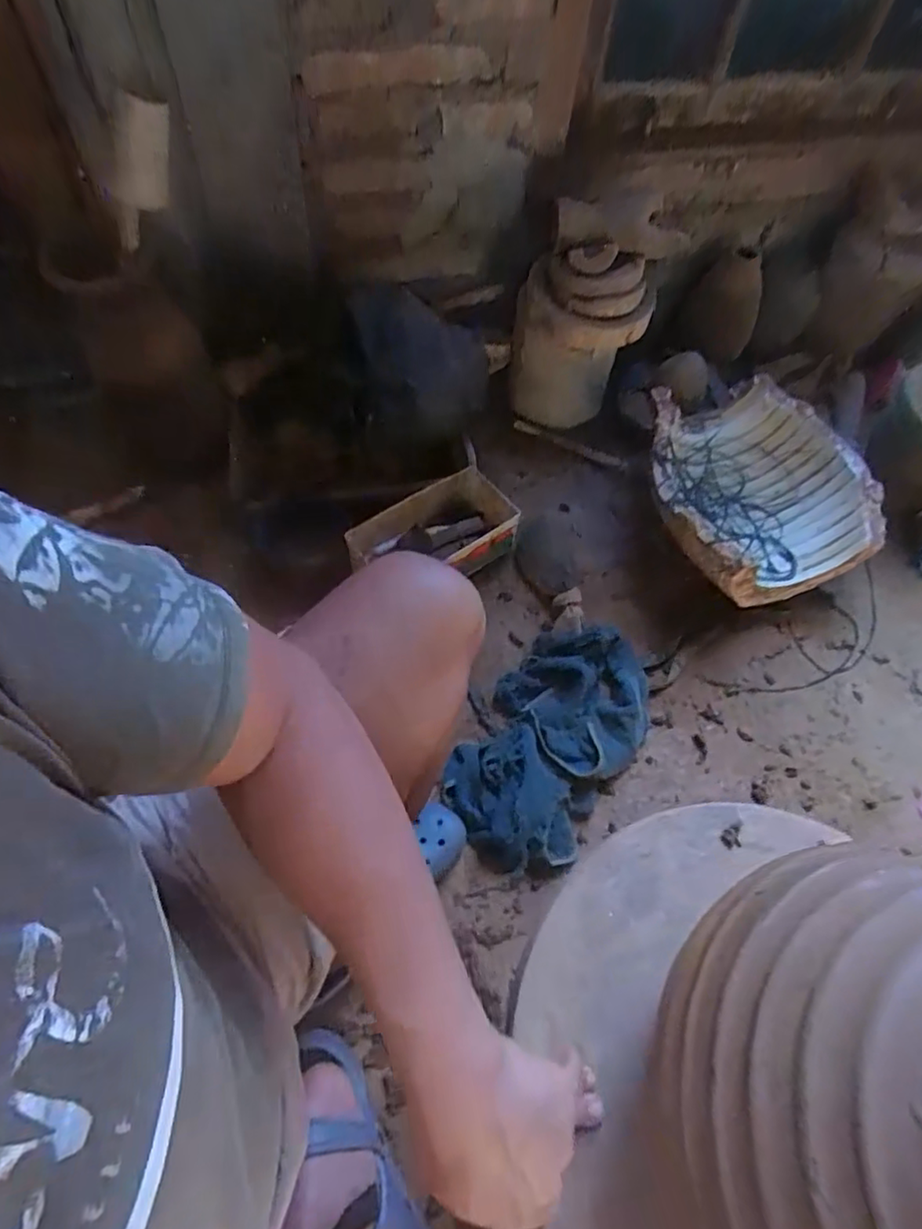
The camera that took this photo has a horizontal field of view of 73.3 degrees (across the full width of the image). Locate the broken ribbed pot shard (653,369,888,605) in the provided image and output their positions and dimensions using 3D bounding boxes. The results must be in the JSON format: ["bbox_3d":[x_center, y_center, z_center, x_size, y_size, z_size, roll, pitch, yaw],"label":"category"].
[{"bbox_3d":[0.437,-0.183,0.984,0.329,0.169,0.331,2,61,-3],"label":"broken ribbed pot shard"}]

